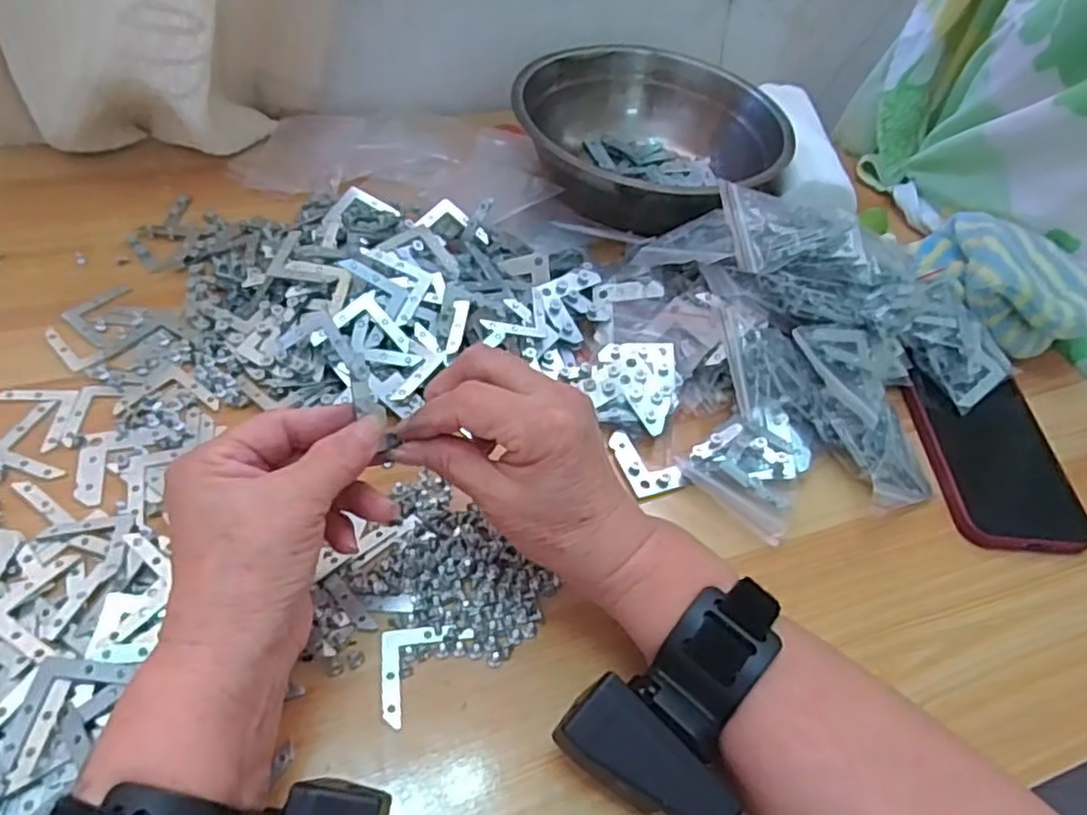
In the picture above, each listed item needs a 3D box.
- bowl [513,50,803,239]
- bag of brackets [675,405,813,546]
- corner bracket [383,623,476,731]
[{"bbox_3d":[0.074,-0.210,0.561,0.184,0.071,0.190,4,49,-5],"label":"bowl"},{"bbox_3d":[0.123,0.032,0.397,0.069,0.026,0.063,-34,60,-26],"label":"bag of brackets"},{"bbox_3d":[-0.051,0.117,0.313,0.040,0.004,0.041,-5,51,-7],"label":"corner bracket"}]

